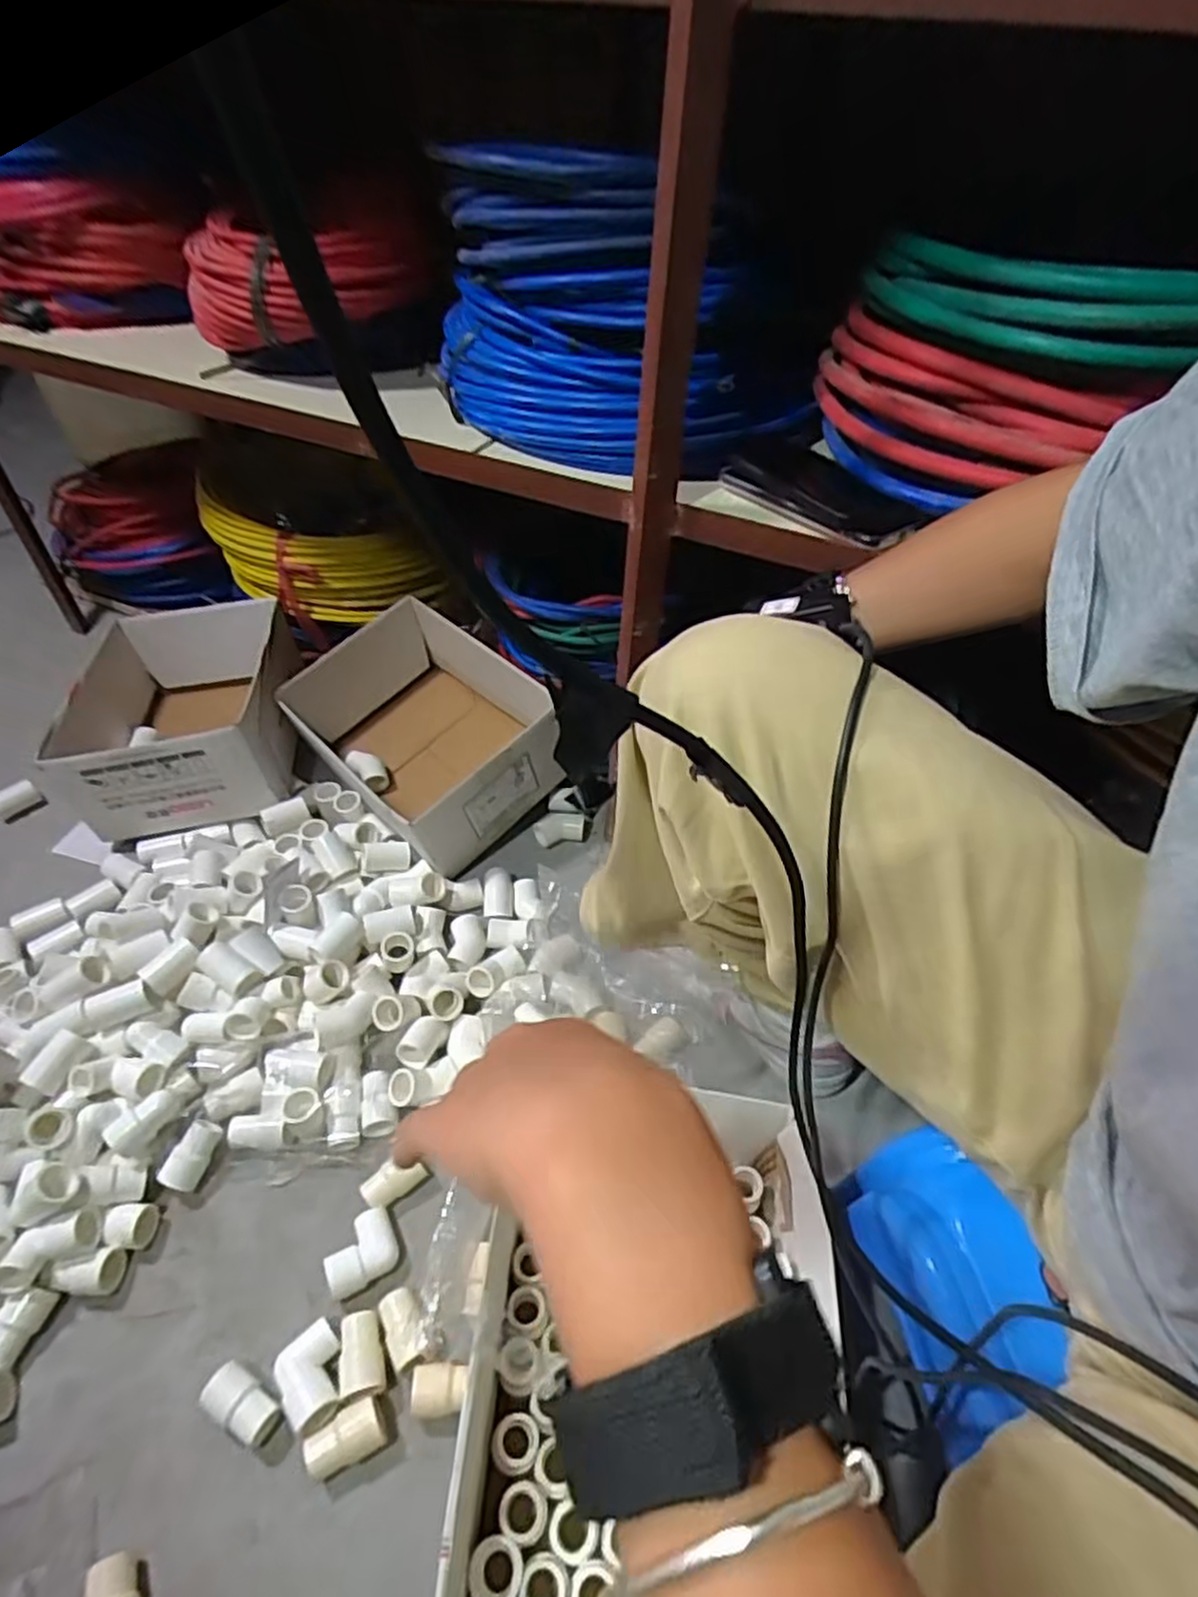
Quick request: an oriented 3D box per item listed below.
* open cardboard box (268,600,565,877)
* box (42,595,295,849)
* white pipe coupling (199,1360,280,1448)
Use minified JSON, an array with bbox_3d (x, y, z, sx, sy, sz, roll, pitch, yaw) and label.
[{"bbox_3d":[-0.208,-0.078,0.905,0.225,0.159,0.306,-31,55,-28],"label":"open cardboard box"},{"bbox_3d":[-0.508,-0.091,0.944,0.247,0.182,0.317,-8,47,-11],"label":"box"},{"bbox_3d":[-0.248,0.421,0.522,0.053,0.028,0.028,27,51,21],"label":"white pipe coupling"}]

